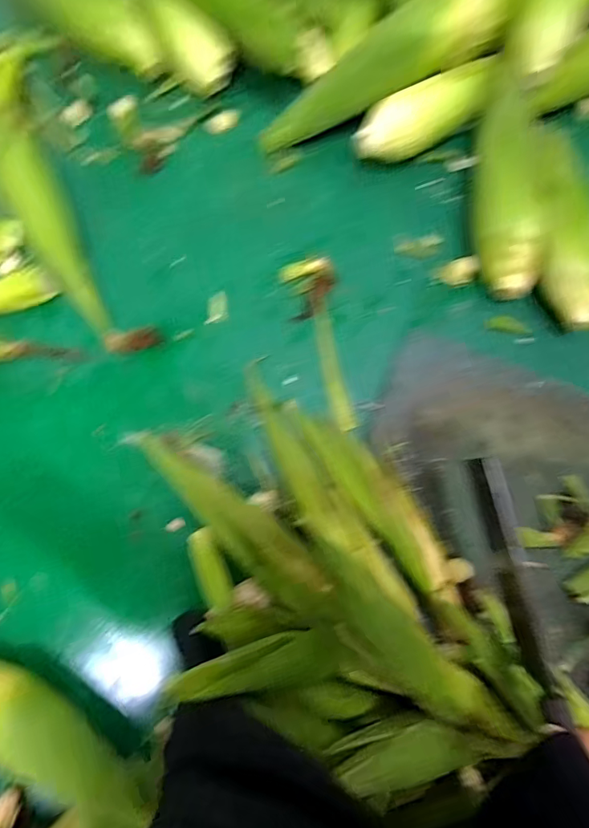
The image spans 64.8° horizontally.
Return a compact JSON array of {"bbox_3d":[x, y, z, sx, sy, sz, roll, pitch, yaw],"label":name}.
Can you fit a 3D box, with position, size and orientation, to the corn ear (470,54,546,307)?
[{"bbox_3d":[0.246,-0.264,0.542,0.061,0.074,0.248,-3,78,-2],"label":"corn ear"}]

